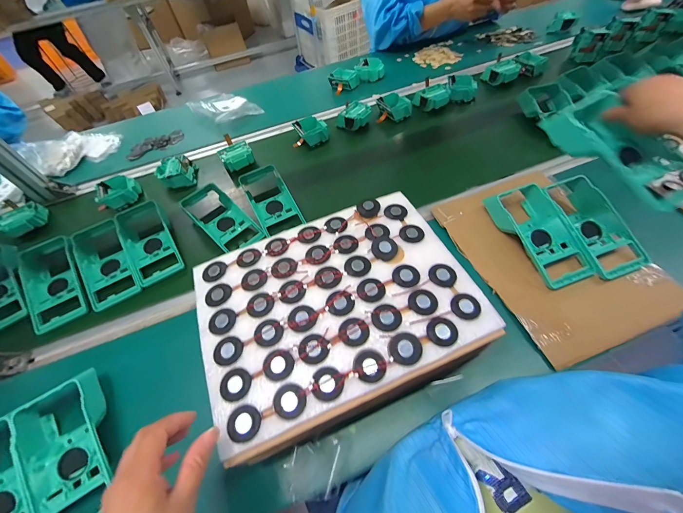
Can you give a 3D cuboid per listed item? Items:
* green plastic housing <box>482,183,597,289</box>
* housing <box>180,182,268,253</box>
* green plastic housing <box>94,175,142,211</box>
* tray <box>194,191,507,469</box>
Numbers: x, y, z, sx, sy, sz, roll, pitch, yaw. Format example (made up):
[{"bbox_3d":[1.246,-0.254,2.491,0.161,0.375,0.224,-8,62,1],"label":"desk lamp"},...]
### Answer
[{"bbox_3d":[0.321,-0.044,0.476,0.086,0.047,0.182,-19,54,-11],"label":"green plastic housing"},{"bbox_3d":[-0.243,-0.075,0.587,0.190,0.053,0.084,37,62,27],"label":"housing"},{"bbox_3d":[-0.515,-0.150,0.677,0.084,0.041,0.073,-25,55,-16],"label":"green plastic housing"},{"bbox_3d":[-0.007,0.049,0.364,0.317,0.028,0.250,-19,54,-12],"label":"tray"}]

